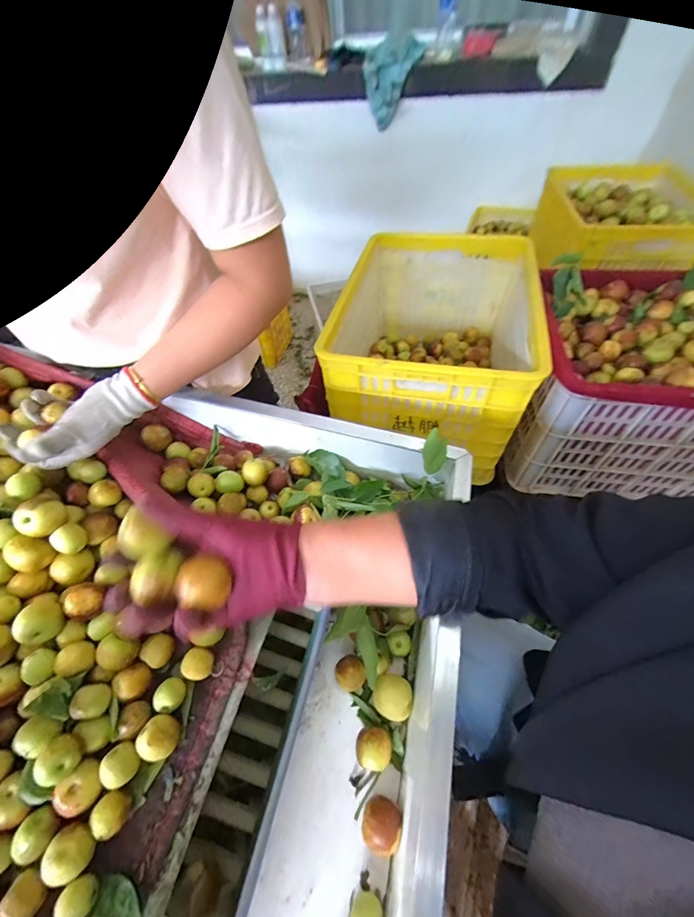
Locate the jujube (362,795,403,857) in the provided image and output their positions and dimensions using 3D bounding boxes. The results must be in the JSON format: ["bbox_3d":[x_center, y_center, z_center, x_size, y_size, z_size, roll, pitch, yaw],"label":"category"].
[{"bbox_3d":[0.032,0.333,0.308,0.034,0.028,0.036,-3,54,4],"label":"jujube"}]

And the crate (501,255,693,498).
[{"bbox_3d":[0.567,-0.122,0.607,0.472,0.284,0.315,5,54,9],"label":"crate"}]

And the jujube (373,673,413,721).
[{"bbox_3d":[0.049,0.252,0.357,0.040,0.032,0.038,-3,54,4],"label":"jujube"}]

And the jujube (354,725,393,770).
[{"bbox_3d":[0.027,0.289,0.338,0.035,0.026,0.032,-3,54,4],"label":"jujube"}]

